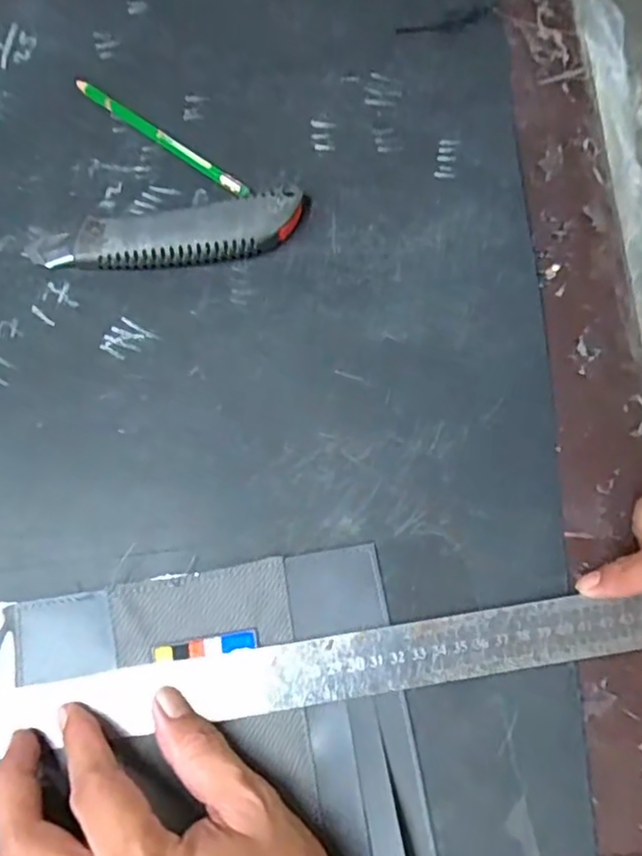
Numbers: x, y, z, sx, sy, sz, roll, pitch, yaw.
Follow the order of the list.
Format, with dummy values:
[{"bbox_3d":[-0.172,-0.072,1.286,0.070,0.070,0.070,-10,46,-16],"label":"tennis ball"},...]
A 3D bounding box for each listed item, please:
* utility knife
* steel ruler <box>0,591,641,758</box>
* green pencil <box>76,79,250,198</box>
[{"bbox_3d":[-0.086,-0.112,0.356,0.156,0.018,0.039,-7,72,-3],"label":"utility knife"},{"bbox_3d":[-0.053,0.122,0.288,0.447,0.004,0.026,-8,74,-2],"label":"steel ruler"},{"bbox_3d":[-0.097,-0.177,0.381,0.139,0.008,0.009,37,75,10],"label":"green pencil"}]

